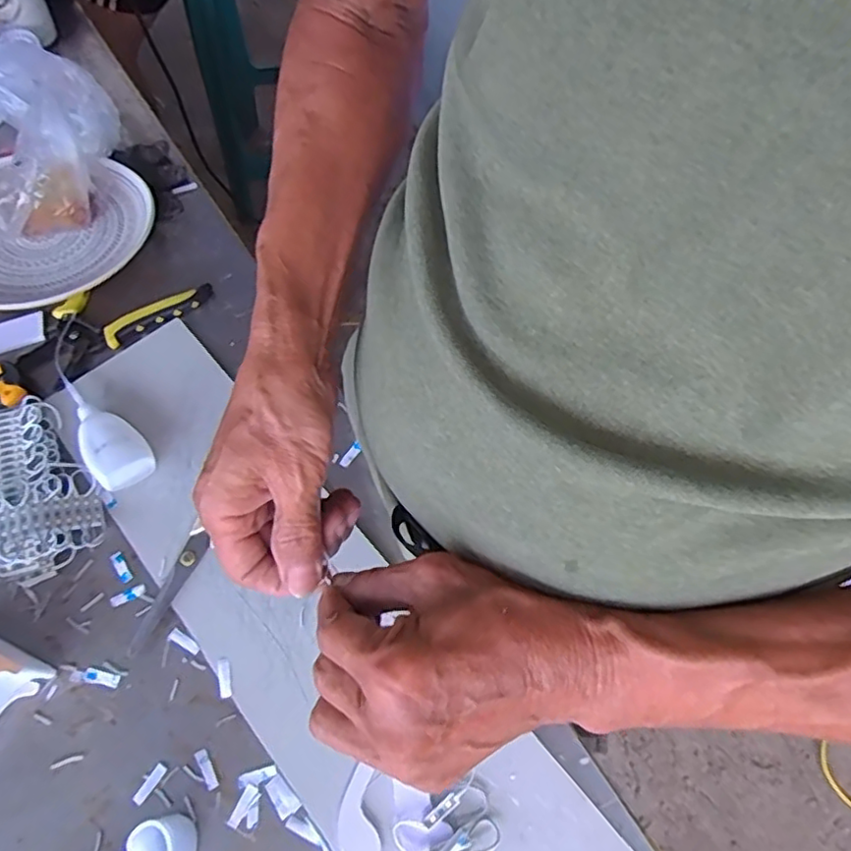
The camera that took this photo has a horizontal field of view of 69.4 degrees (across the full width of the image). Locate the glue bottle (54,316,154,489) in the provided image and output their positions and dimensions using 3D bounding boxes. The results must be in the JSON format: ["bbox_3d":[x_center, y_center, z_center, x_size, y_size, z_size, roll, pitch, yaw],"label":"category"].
[{"bbox_3d":[-0.279,-0.027,0.511,0.040,0.030,0.181,-32,68,-13],"label":"glue bottle"}]

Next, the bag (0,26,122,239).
[{"bbox_3d":[-0.374,-0.277,0.594,0.152,0.103,0.192,-29,67,-12],"label":"bag"}]

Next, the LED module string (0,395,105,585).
[{"bbox_3d":[-0.324,0.046,0.473,0.121,0.036,0.147,-17,65,-6],"label":"LED module string"}]

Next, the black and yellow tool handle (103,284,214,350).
[{"bbox_3d":[-0.243,-0.104,0.559,0.100,0.008,0.023,-29,67,-12],"label":"black and yellow tool handle"}]

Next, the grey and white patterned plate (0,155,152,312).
[{"bbox_3d":[-0.370,-0.181,0.582,0.203,0.041,0.184,0,64,2],"label":"grey and white patterned plate"}]

